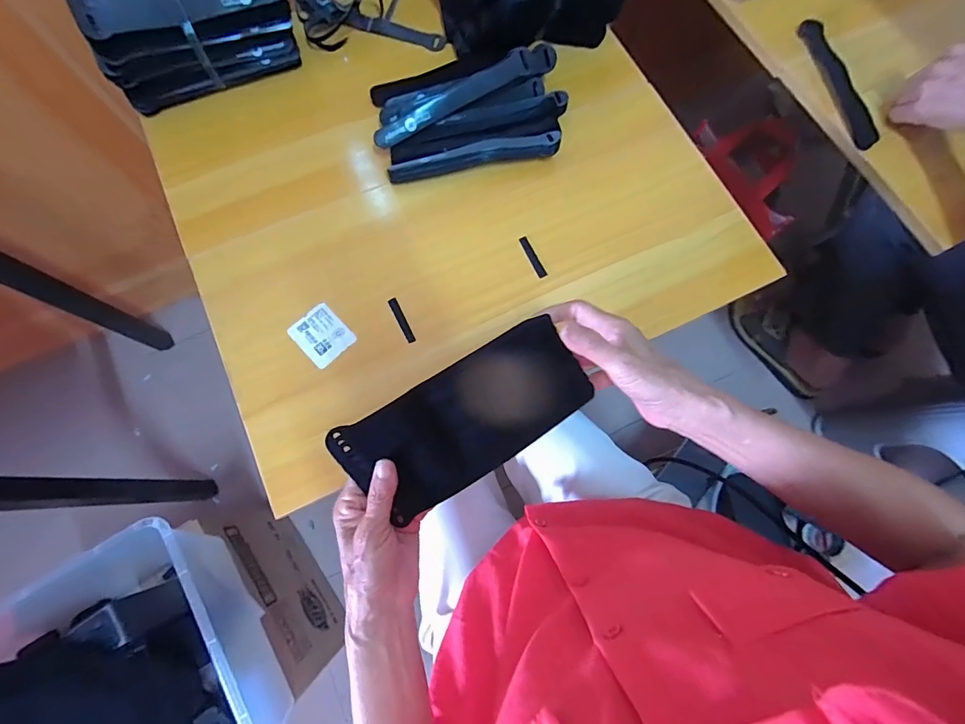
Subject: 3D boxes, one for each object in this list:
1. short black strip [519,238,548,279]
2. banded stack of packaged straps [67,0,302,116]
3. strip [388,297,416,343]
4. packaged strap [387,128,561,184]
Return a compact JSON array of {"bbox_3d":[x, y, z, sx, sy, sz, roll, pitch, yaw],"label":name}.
[{"bbox_3d":[0.056,-0.117,0.485,0.011,0.004,0.053,-24,72,-13],"label":"short black strip"},{"bbox_3d":[-0.321,-0.380,0.490,0.203,0.099,0.095,-16,77,-5],"label":"banded stack of packaged straps"},{"bbox_3d":[-0.086,-0.045,0.462,0.009,0.004,0.054,-26,78,-8],"label":"strip"},{"bbox_3d":[-0.009,-0.239,0.501,0.197,0.022,0.026,-11,76,-4],"label":"packaged strap"}]

